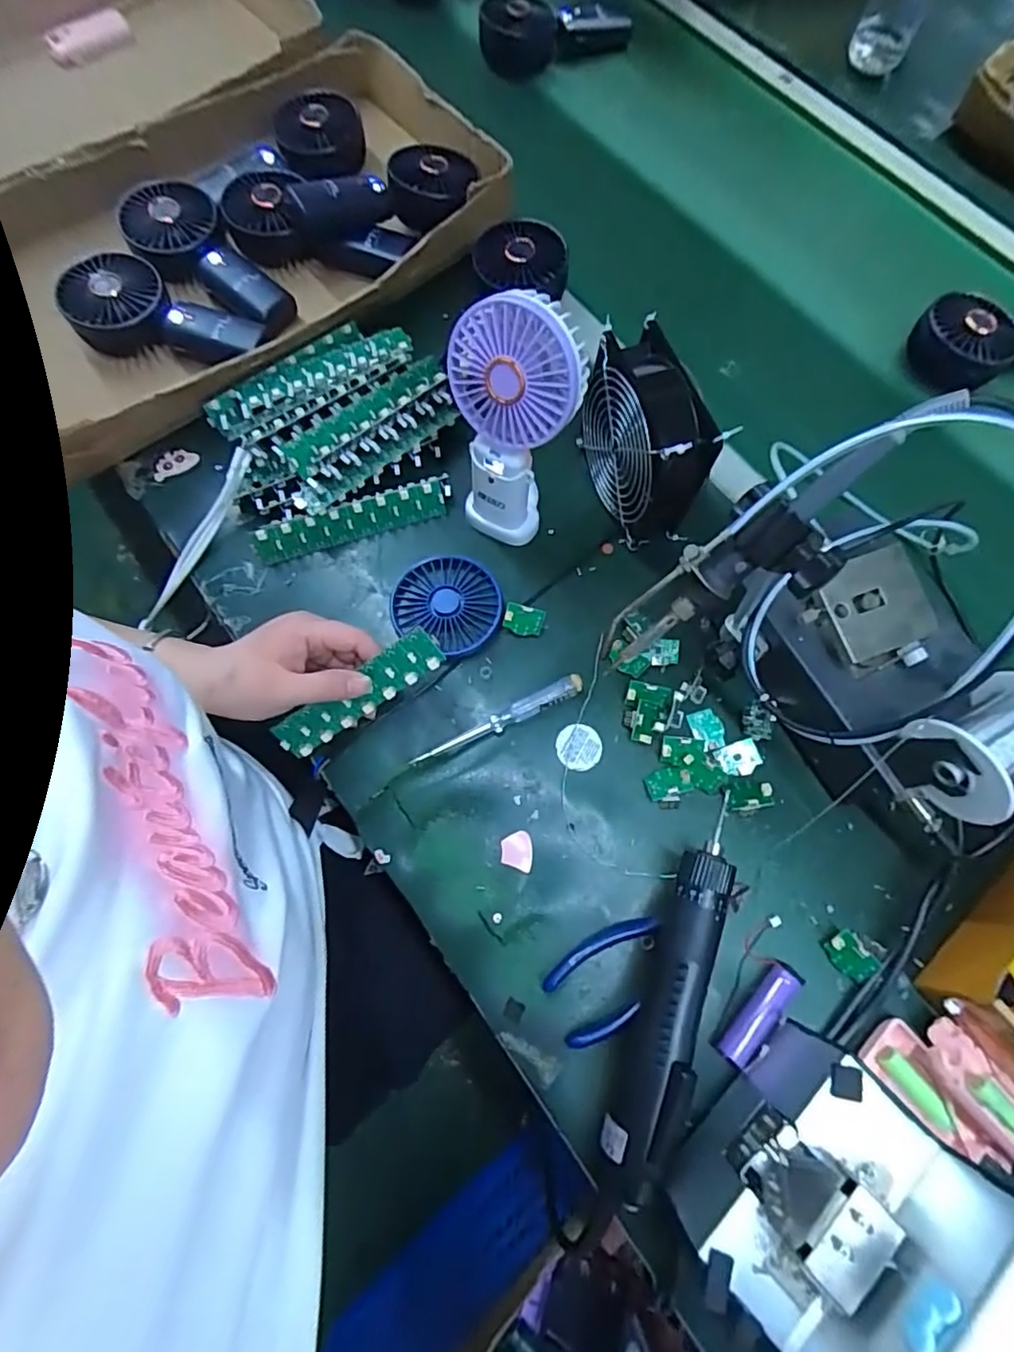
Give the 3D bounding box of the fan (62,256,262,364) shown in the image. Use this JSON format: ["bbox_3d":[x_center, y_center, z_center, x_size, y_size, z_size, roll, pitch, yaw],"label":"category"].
[{"bbox_3d":[-0.298,-0.316,0.533,0.174,0.043,0.080,17,71,4],"label":"fan"}]

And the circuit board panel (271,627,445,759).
[{"bbox_3d":[-0.106,0.015,0.426,0.138,0.006,0.031,-33,106,13],"label":"circuit board panel"}]

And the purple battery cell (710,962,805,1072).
[{"bbox_3d":[0.164,0.221,0.394,0.021,0.015,0.071,42,75,12],"label":"purple battery cell"}]

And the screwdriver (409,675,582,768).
[{"bbox_3d":[-0.007,0.034,0.452,0.138,0.013,0.015,-24,73,-9],"label":"screwdriver"}]

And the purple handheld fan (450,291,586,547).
[{"bbox_3d":[0.006,-0.174,0.436,0.085,0.186,0.070,0,71,-1],"label":"purple handheld fan"}]

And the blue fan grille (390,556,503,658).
[{"bbox_3d":[-0.047,-0.060,0.483,0.085,0.016,0.079,0,71,-1],"label":"blue fan grille"}]

